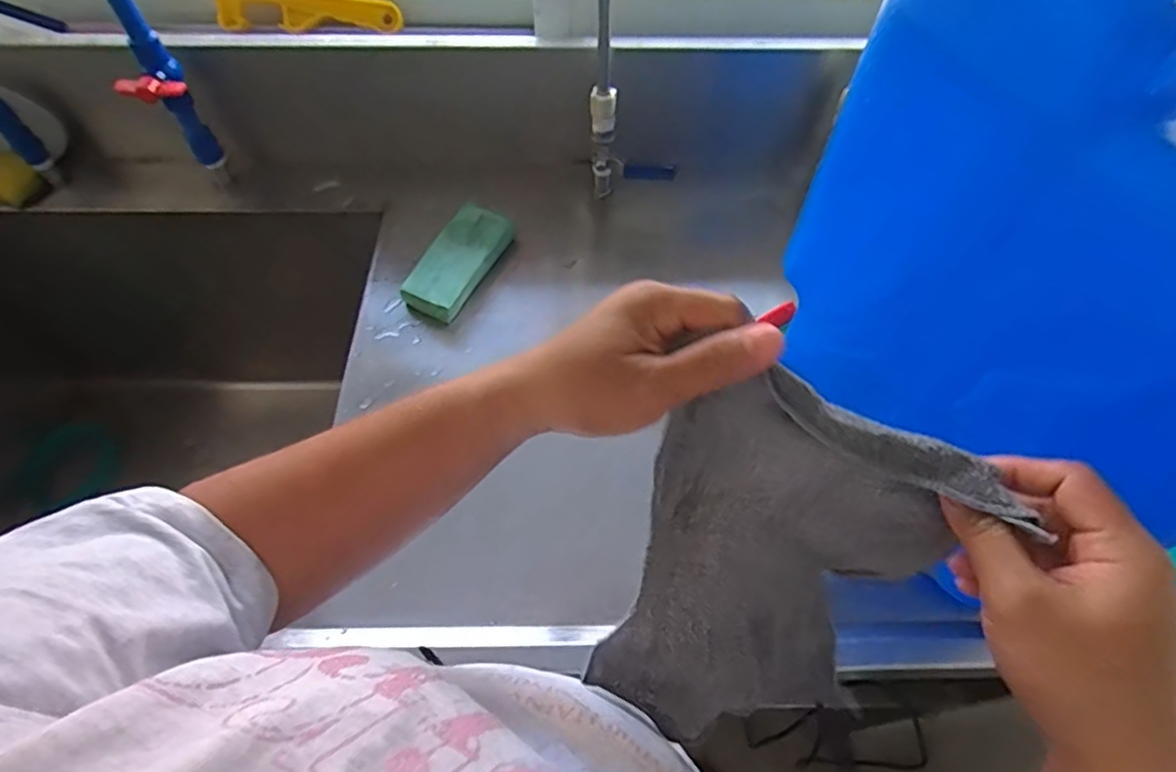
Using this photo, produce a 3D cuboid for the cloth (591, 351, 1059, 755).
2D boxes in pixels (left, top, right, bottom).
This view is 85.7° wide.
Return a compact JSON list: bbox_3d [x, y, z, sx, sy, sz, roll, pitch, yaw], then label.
[{"bbox_3d":[0.100,0.119,0.355,0.157,0.265,0.084,18,45,10],"label":"cloth"}]

